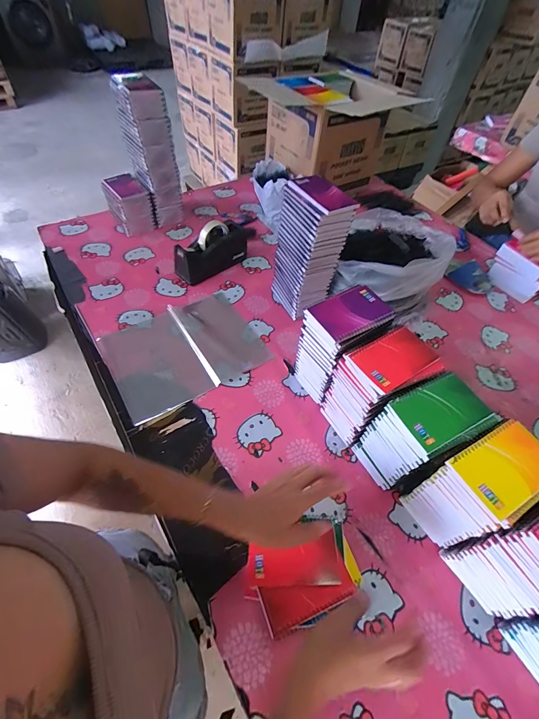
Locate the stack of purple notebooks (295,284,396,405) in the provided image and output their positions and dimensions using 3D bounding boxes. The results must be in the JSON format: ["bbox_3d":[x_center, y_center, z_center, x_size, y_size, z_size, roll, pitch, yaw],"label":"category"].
[{"bbox_3d":[0.129,-0.017,0.627,0.126,0.223,0.095,-27,60,-22],"label":"stack of purple notebooks"}]

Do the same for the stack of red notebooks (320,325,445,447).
[{"bbox_3d":[0.185,0.058,0.586,0.132,0.210,0.096,-18,56,-19],"label":"stack of red notebooks"}]

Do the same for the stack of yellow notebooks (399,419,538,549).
[{"bbox_3d":[0.304,0.196,0.497,0.129,0.206,0.096,-23,58,-22],"label":"stack of yellow notebooks"}]

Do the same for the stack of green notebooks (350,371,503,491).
[{"bbox_3d":[0.241,0.130,0.544,0.130,0.206,0.099,-17,56,-18],"label":"stack of green notebooks"}]

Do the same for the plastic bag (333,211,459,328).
[{"bbox_3d":[0.320,-0.257,0.872,0.246,0.164,0.325,17,54,9],"label":"plastic bag"}]

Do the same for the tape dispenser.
[{"bbox_3d":[-0.154,-0.299,0.886,0.219,0.115,0.069,-36,63,-28],"label":"tape dispenser"}]

